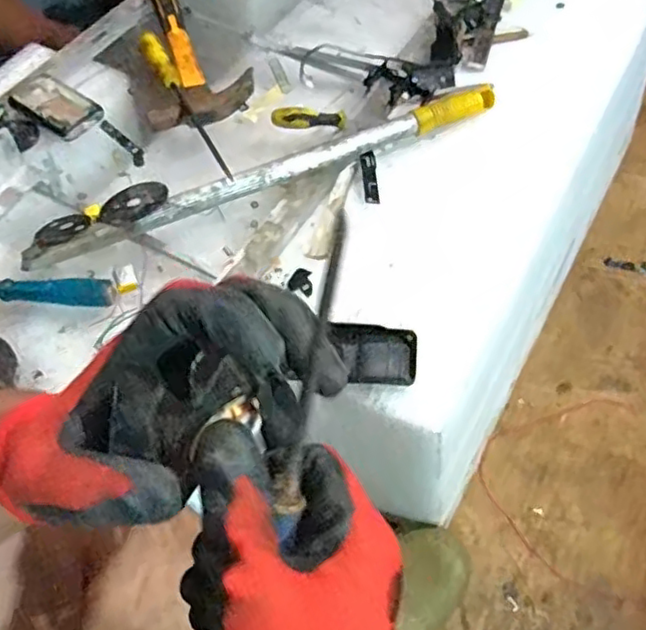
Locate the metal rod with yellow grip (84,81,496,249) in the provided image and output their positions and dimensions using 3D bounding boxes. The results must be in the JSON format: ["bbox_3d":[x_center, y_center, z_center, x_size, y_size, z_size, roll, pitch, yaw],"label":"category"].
[{"bbox_3d":[-0.017,-0.161,0.697,0.471,0.038,0.024,-24,61,-14],"label":"metal rod with yellow grip"}]

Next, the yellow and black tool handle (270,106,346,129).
[{"bbox_3d":[-0.016,-0.223,0.735,0.083,0.031,0.017,1,58,1],"label":"yellow and black tool handle"}]

